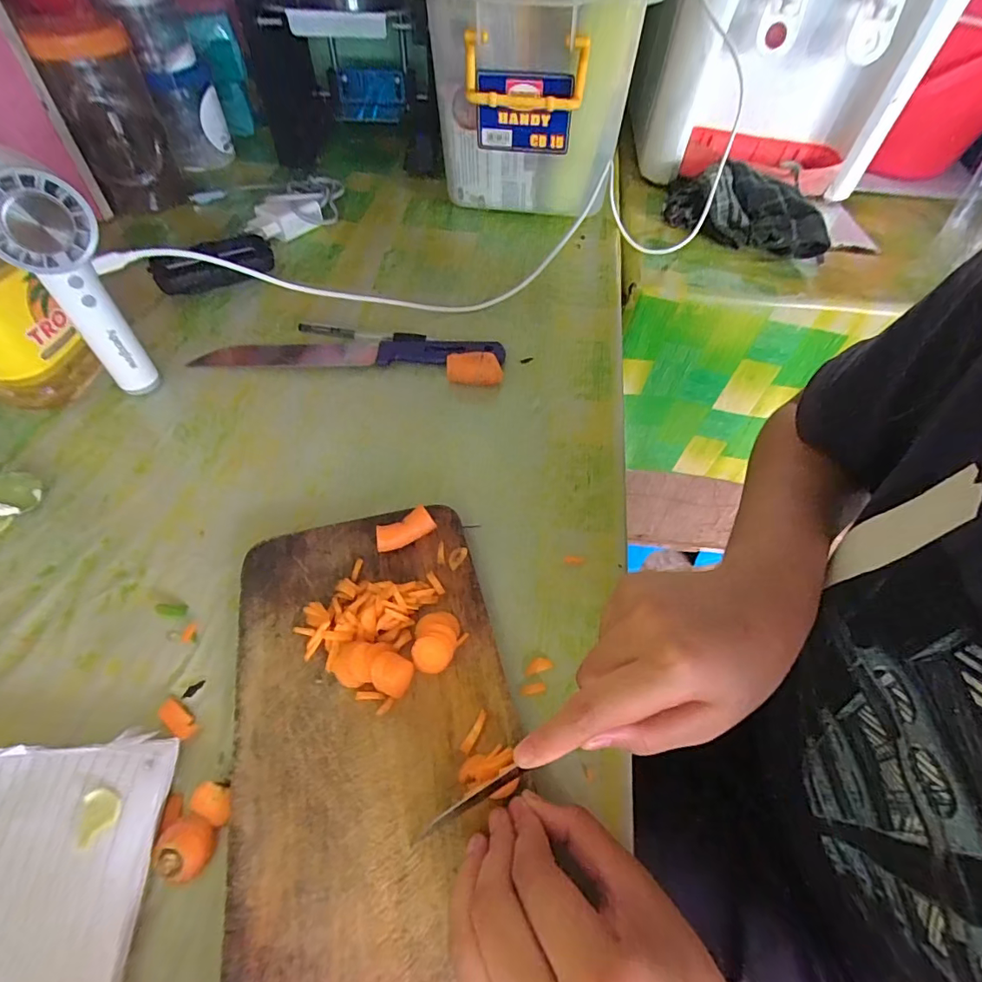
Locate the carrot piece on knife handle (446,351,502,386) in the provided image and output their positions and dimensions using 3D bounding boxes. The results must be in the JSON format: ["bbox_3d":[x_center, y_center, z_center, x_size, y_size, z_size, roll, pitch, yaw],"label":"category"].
[{"bbox_3d":[-0.014,-0.100,0.411,0.047,0.025,0.022,7,53,3],"label":"carrot piece on knife handle"}]

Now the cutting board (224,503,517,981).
[{"bbox_3d":[-0.055,0.135,0.228,0.131,0.018,0.291,-7,55,-7],"label":"cutting board"}]

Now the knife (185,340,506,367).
[{"bbox_3d":[-0.125,-0.124,0.433,0.268,0.016,0.035,2,53,0],"label":"knife"}]

